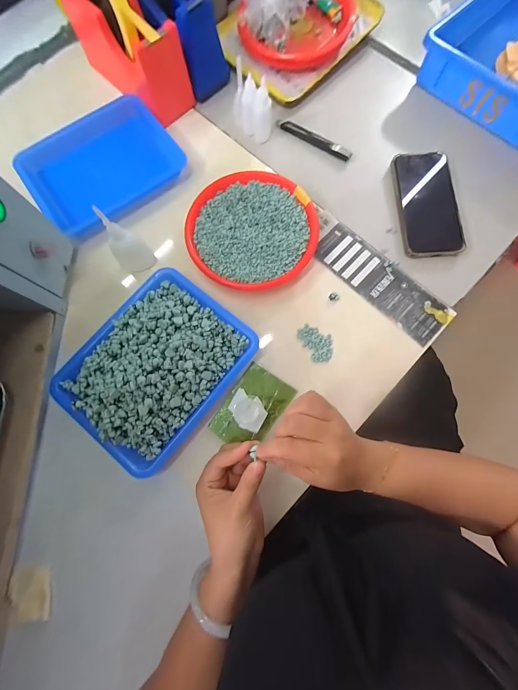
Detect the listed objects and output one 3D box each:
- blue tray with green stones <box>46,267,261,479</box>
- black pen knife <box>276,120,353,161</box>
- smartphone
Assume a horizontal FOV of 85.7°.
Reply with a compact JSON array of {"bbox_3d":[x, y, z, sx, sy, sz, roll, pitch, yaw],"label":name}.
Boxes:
[{"bbox_3d":[-0.129,0.023,0.342,0.177,0.040,0.217,38,78,8],"label":"blue tray with green stones"},{"bbox_3d":[0.086,-0.324,0.435,0.128,0.013,0.017,34,78,7],"label":"black pen knife"},{"bbox_3d":[0.243,-0.205,0.406,0.080,0.015,0.164,-4,80,5],"label":"smartphone"}]

